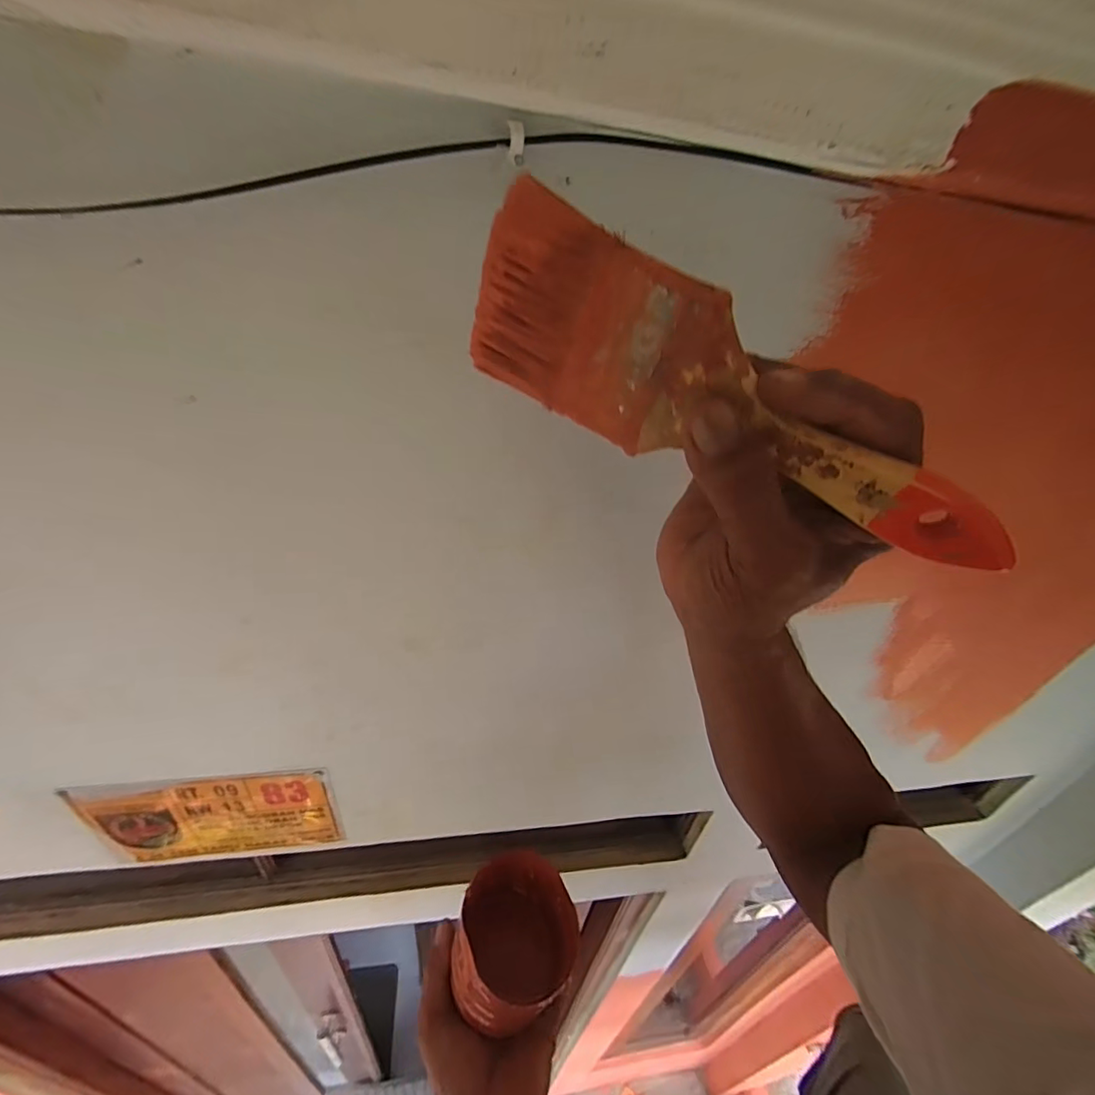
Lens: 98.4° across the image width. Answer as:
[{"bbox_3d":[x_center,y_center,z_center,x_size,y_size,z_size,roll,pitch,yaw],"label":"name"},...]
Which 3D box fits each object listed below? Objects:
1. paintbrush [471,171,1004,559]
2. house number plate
[{"bbox_3d":[0.064,-0.045,0.166,0.189,0.061,0.011,30,36,1],"label":"paintbrush"},{"bbox_3d":[-0.368,0.307,0.535,0.242,0.147,0.011,0,31,-10],"label":"house number plate"}]

